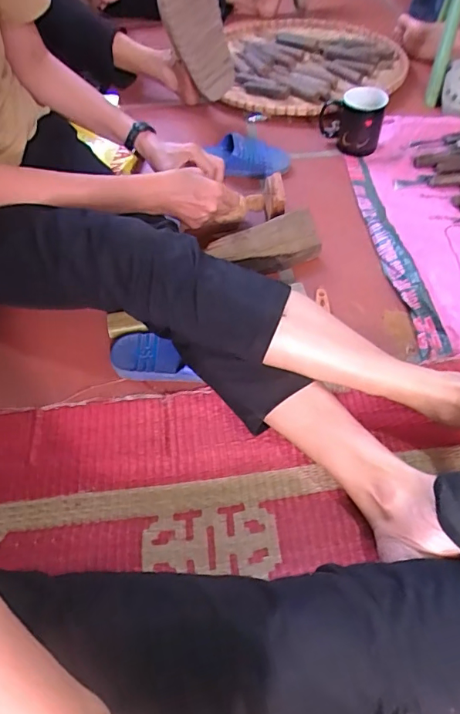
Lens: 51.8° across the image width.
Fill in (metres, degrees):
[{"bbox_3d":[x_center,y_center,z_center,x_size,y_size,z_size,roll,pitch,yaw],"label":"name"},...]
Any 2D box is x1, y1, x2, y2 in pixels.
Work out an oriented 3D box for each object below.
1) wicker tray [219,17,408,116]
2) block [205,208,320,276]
[{"bbox_3d":[0.209,-0.718,1.136,0.408,0.051,0.507,-1,54,3],"label":"wicker tray"},{"bbox_3d":[0.055,-0.166,0.723,0.169,0.084,0.039,-15,54,-7],"label":"block"}]

